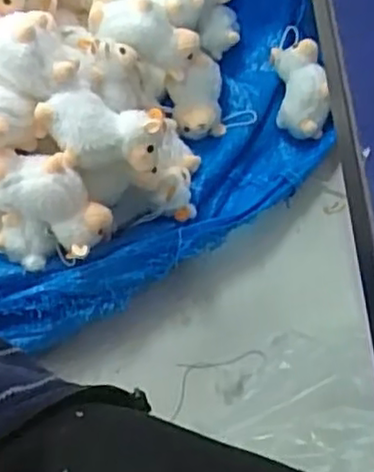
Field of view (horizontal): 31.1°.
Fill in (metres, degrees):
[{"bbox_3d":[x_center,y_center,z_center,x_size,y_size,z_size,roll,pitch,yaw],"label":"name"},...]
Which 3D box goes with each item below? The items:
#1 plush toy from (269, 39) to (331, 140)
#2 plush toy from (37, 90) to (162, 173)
[{"bbox_3d":[0.144,-0.195,0.849,0.058,0.055,0.118,-2,62,-3],"label":"plush toy"},{"bbox_3d":[-0.089,-0.101,0.682,0.131,0.077,0.062,13,61,-15],"label":"plush toy"}]

